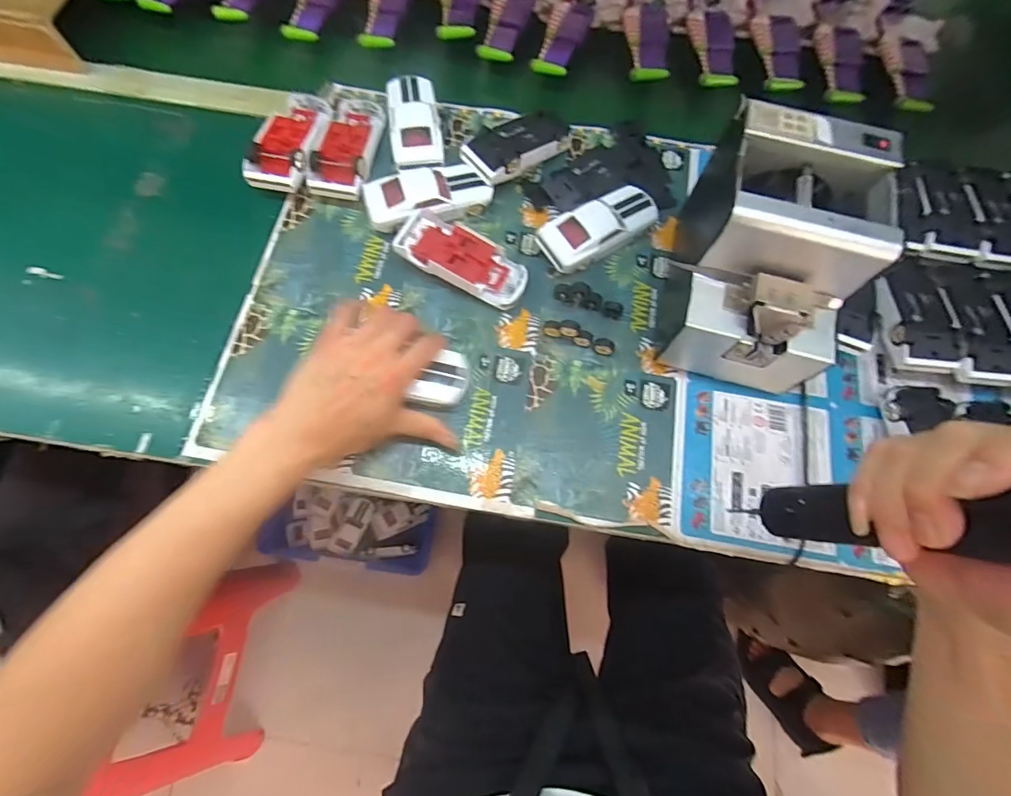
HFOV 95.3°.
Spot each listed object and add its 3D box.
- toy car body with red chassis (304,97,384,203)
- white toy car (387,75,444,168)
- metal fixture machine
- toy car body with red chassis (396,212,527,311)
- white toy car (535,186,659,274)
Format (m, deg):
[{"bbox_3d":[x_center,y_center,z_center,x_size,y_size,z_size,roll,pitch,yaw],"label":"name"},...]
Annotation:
[{"bbox_3d":[-0.167,-0.271,0.496,0.058,0.033,0.135,10,72,1],"label":"toy car body with red chassis"},{"bbox_3d":[-0.100,-0.306,0.510,0.054,0.034,0.128,-8,73,-5],"label":"white toy car"},{"bbox_3d":[0.221,-0.121,0.402,0.136,0.146,0.190,21,73,4],"label":"metal fixture machine"},{"bbox_3d":[-0.041,-0.132,0.452,0.125,0.031,0.053,26,73,6],"label":"toy car body with red chassis"},{"bbox_3d":[0.097,-0.175,0.472,0.131,0.035,0.051,-33,76,-12],"label":"white toy car"}]

